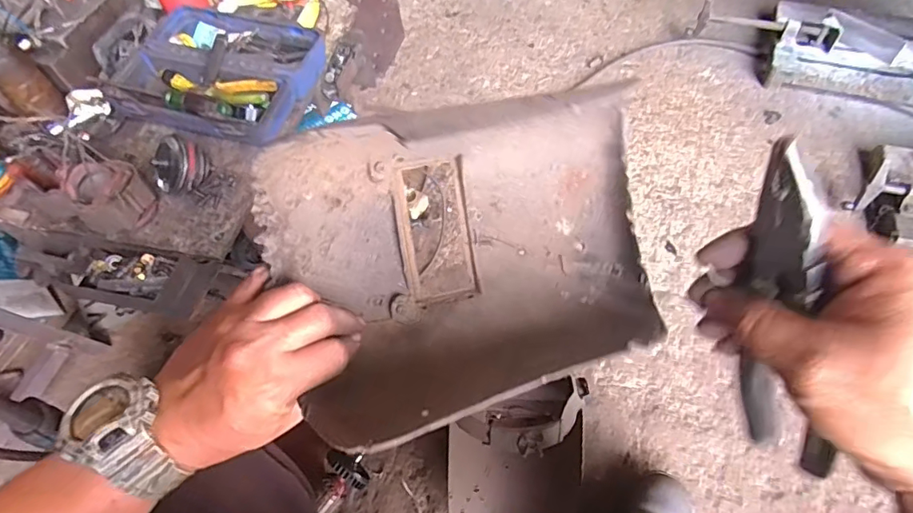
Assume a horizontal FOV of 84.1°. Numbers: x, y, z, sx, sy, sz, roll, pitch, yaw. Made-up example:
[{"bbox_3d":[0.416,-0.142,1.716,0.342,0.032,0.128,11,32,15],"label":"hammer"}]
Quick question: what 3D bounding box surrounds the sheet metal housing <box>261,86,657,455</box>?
[{"bbox_3d":[0.014,-0.007,0.366,0.269,0.159,0.177,-18,57,-7],"label":"sheet metal housing"}]

